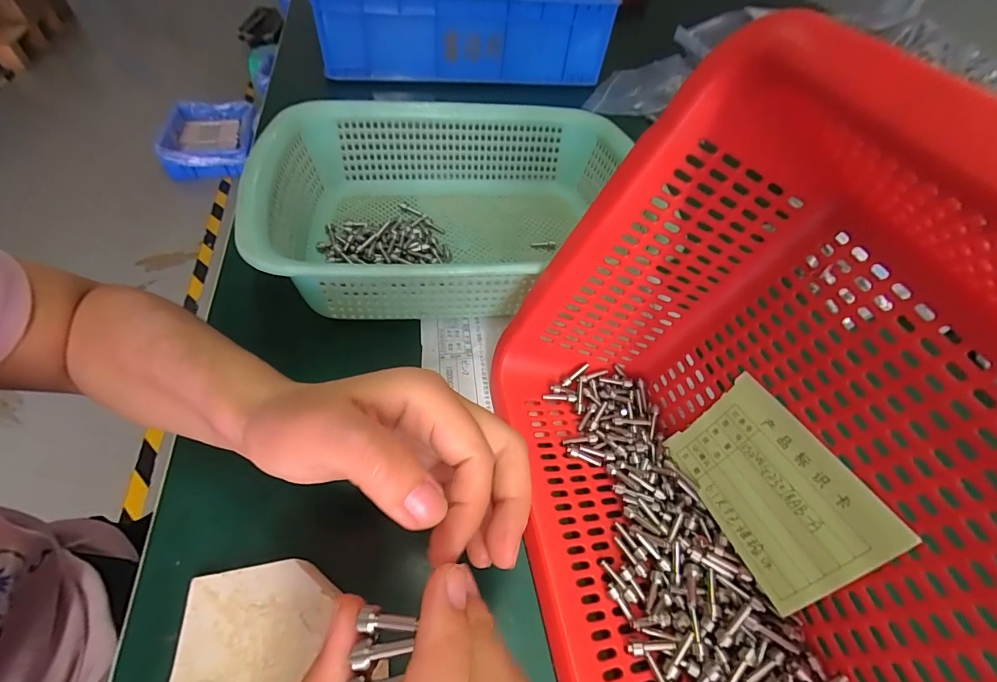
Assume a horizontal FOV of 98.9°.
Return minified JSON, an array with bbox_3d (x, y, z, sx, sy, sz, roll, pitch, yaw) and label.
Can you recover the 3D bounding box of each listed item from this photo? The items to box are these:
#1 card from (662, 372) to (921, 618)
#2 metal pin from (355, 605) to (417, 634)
[{"bbox_3d":[0.134,0.072,0.215,0.004,0.066,0.094,18,30,-32],"label":"card"},{"bbox_3d":[-0.033,0.082,0.124,0.018,0.004,0.007,-7,48,21],"label":"metal pin"}]

